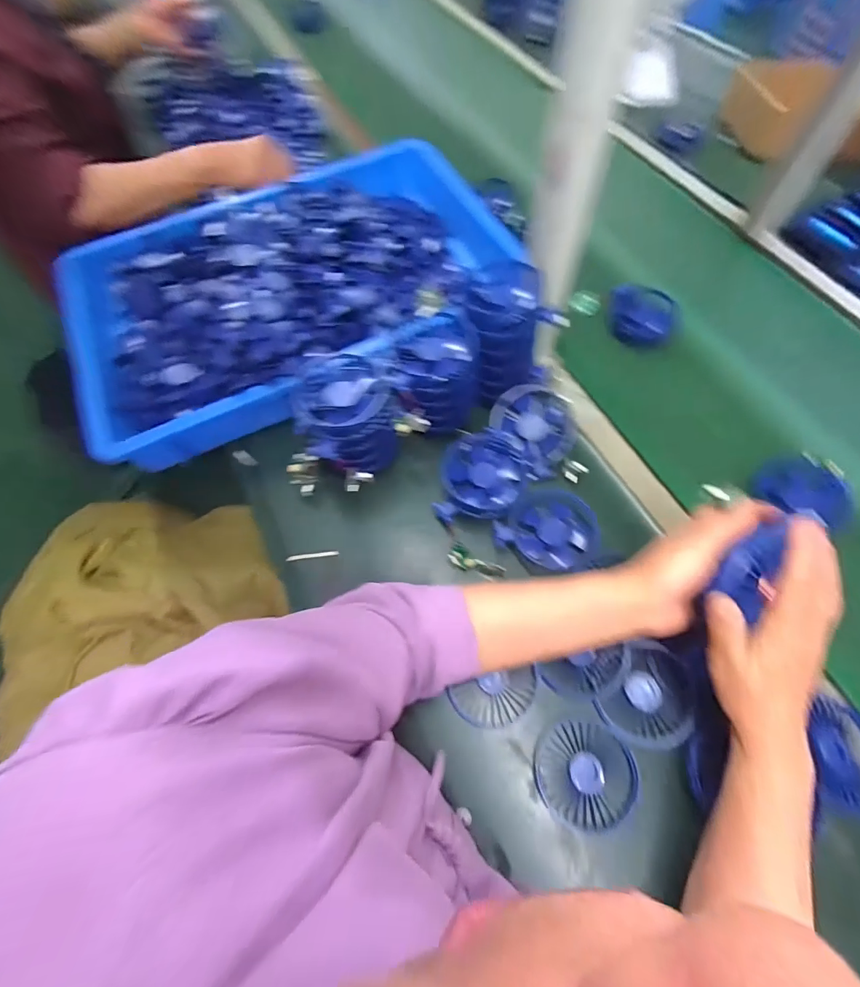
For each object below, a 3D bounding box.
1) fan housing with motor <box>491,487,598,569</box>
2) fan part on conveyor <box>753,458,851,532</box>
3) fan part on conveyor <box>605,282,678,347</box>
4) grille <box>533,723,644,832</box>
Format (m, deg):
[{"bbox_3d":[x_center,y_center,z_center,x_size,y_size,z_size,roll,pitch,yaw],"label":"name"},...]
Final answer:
[{"bbox_3d":[0.132,0.040,0.481,0.097,0.031,0.091,0,63,1],"label":"fan housing with motor"},{"bbox_3d":[0.430,-0.004,0.509,0.078,0.027,0.089,-35,68,-15],"label":"fan part on conveyor"},{"bbox_3d":[0.294,-0.250,0.623,0.095,0.047,0.071,29,67,14],"label":"fan part on conveyor"},{"bbox_3d":[0.142,0.254,0.403,0.089,0.010,0.083,5,64,3],"label":"grille"}]

